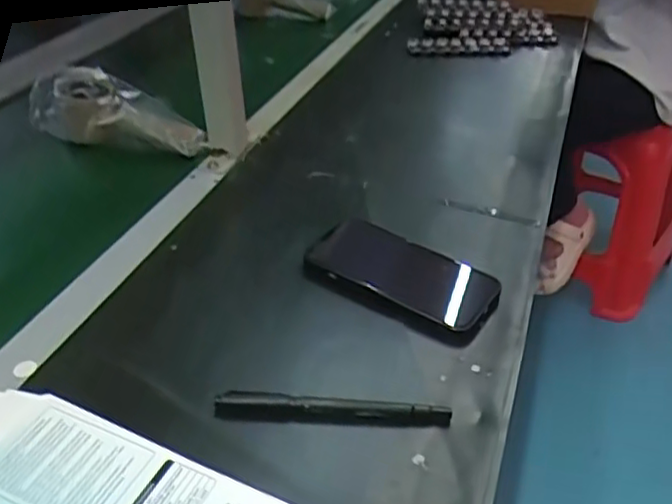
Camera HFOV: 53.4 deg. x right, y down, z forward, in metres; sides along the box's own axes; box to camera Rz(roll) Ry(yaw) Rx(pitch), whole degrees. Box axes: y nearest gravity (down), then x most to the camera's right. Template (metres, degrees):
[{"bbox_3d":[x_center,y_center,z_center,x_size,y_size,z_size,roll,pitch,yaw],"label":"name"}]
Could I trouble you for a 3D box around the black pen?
[{"bbox_3d":[-0.002,0.100,0.429,0.147,0.011,0.012,4,37,0],"label":"black pen"}]

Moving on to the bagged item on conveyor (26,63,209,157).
[{"bbox_3d":[-0.232,-0.150,0.711,0.190,0.062,0.068,16,39,17],"label":"bagged item on conveyor"}]

